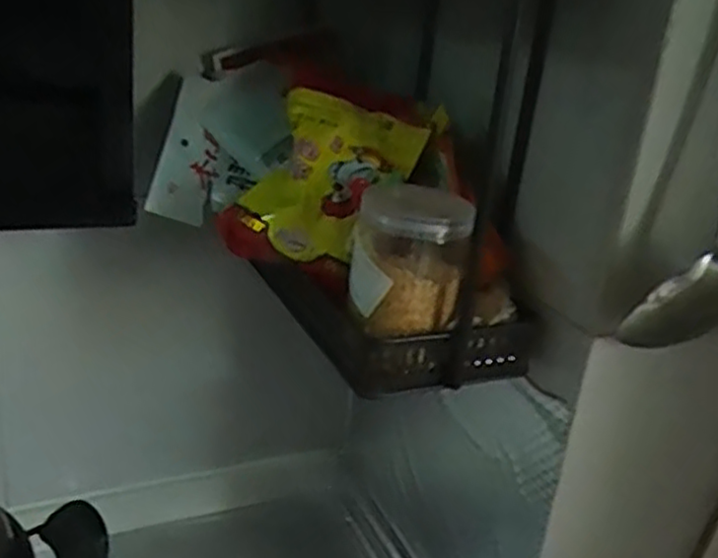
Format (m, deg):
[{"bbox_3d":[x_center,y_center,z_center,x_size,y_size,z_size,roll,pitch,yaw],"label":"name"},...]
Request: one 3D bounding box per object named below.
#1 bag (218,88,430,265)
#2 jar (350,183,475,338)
[{"bbox_3d":[-0.034,-0.084,0.630,0.133,0.160,0.038,21,-11,17],"label":"bag"},{"bbox_3d":[0.039,-0.017,0.555,0.086,0.096,0.085,5,21,5],"label":"jar"}]

